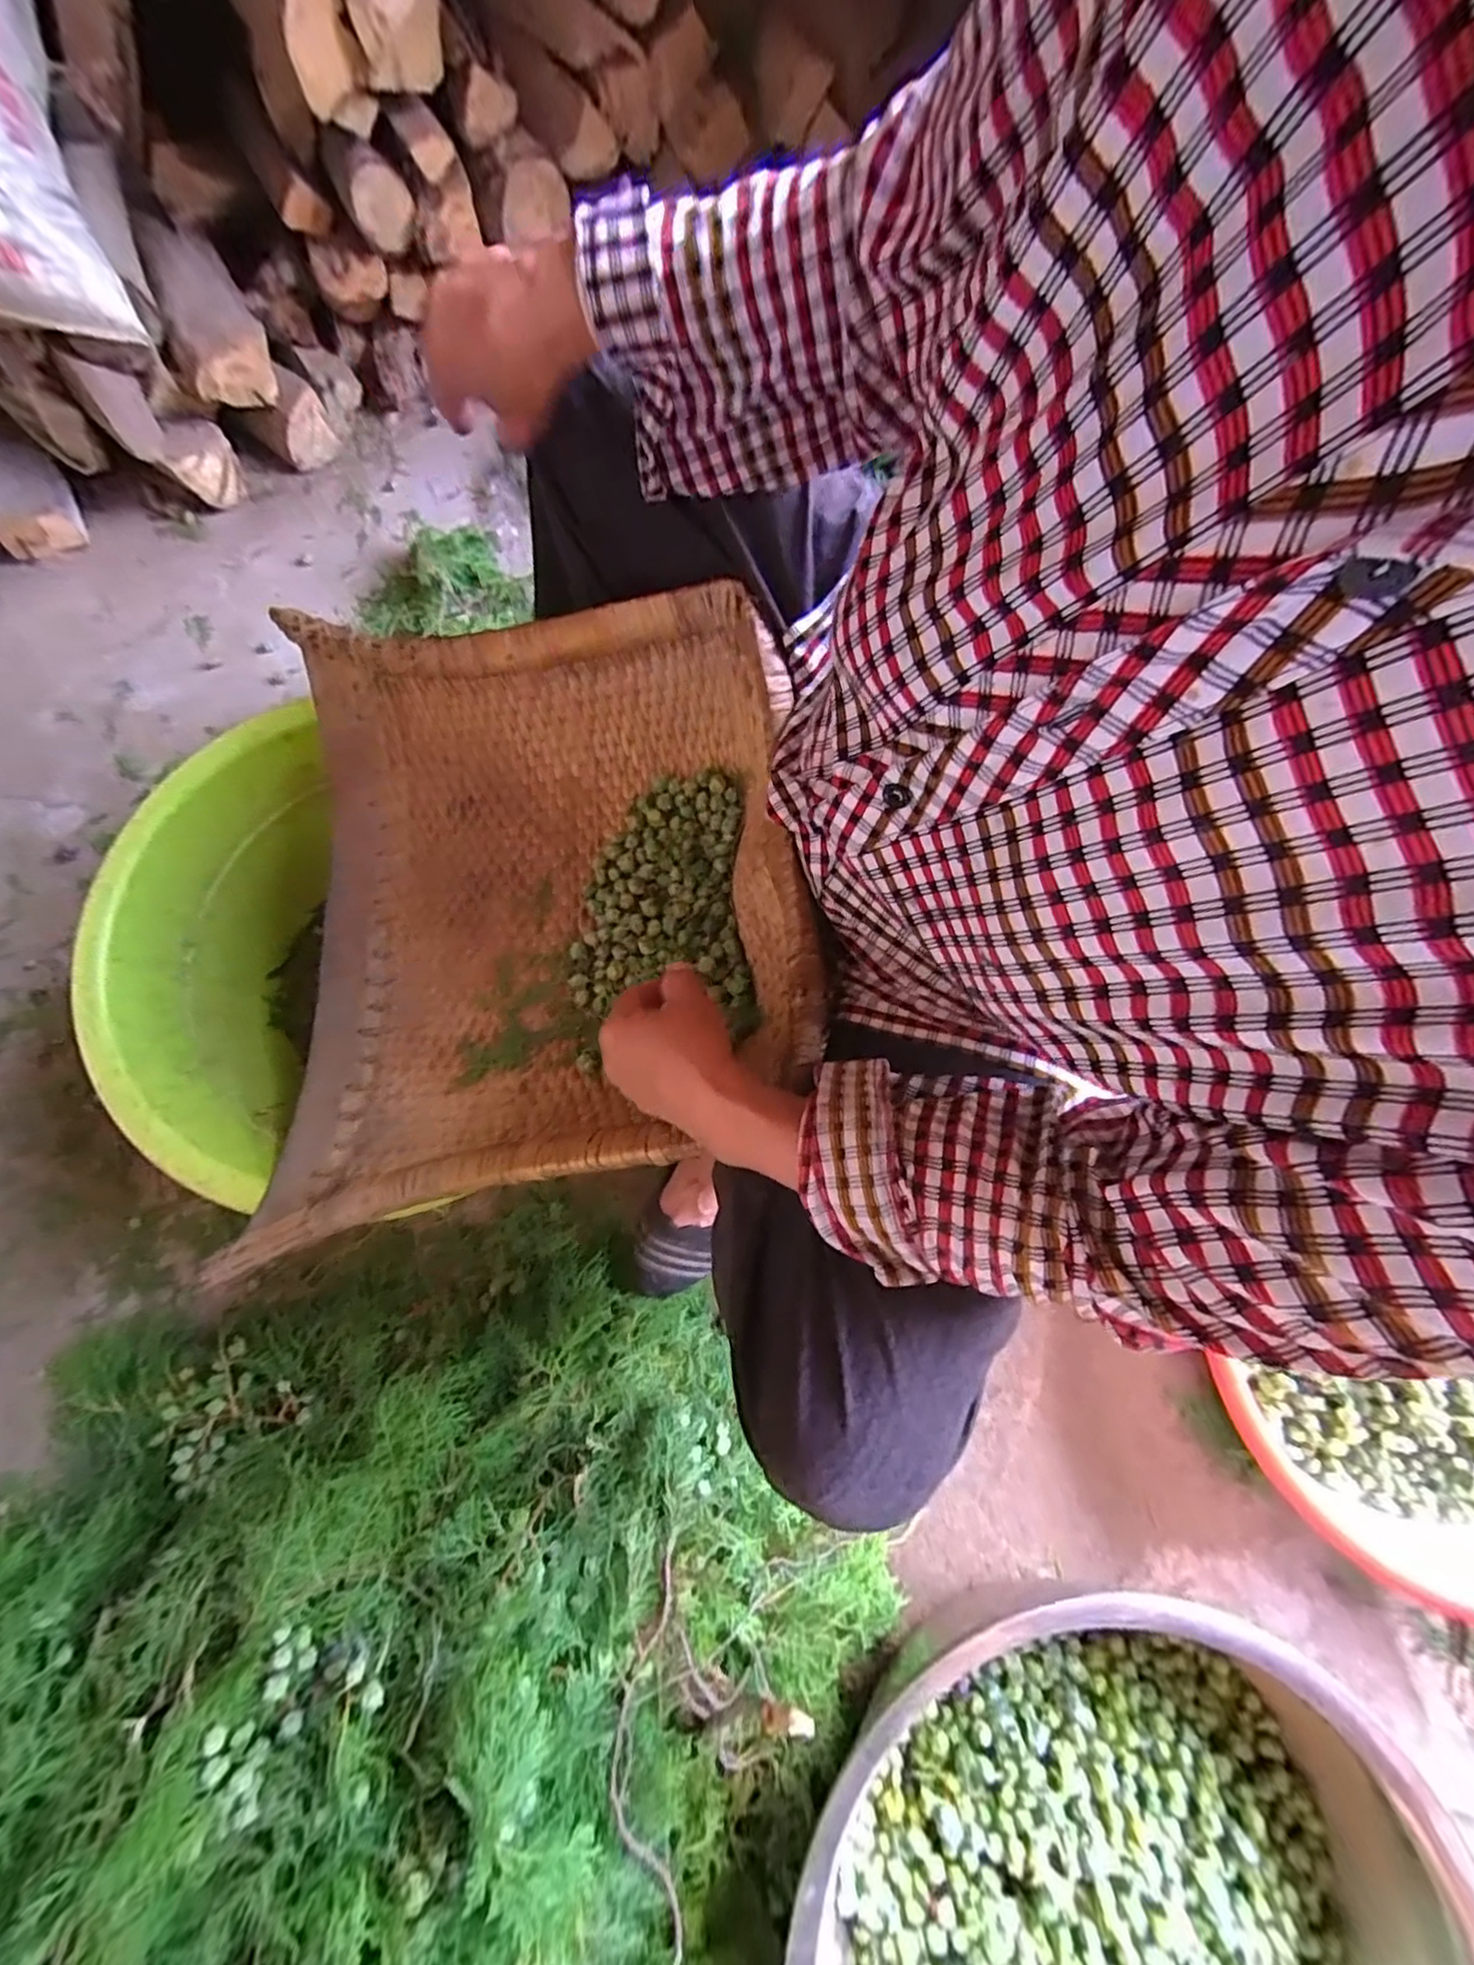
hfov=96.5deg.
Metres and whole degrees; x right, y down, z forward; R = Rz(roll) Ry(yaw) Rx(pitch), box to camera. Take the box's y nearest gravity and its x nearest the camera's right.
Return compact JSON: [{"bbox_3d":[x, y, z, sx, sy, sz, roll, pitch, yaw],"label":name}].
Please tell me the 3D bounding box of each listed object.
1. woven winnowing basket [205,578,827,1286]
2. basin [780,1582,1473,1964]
[{"bbox_3d":[-0.154,-0.059,0.488,0.393,0.162,0.436,-3,77,1],"label":"woven winnowing basket"},{"bbox_3d":[0.265,0.668,0.459,0.446,0.115,0.439,0,76,2],"label":"basin"}]

